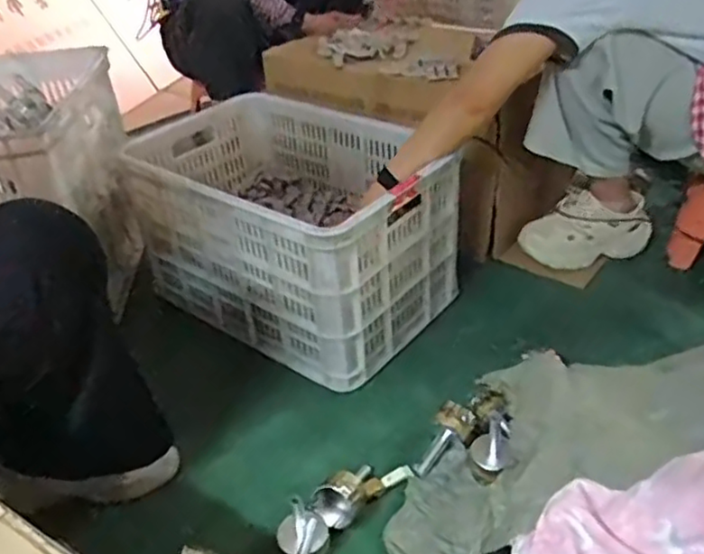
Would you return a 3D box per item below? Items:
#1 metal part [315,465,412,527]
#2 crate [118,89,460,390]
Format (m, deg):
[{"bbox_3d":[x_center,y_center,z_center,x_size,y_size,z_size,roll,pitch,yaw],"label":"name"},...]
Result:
[{"bbox_3d":[0.015,0.271,0.878,0.145,0.057,0.058,-23,39,-24],"label":"metal part"},{"bbox_3d":[-0.109,-0.107,1.217,0.540,0.293,0.383,23,44,34],"label":"crate"}]

